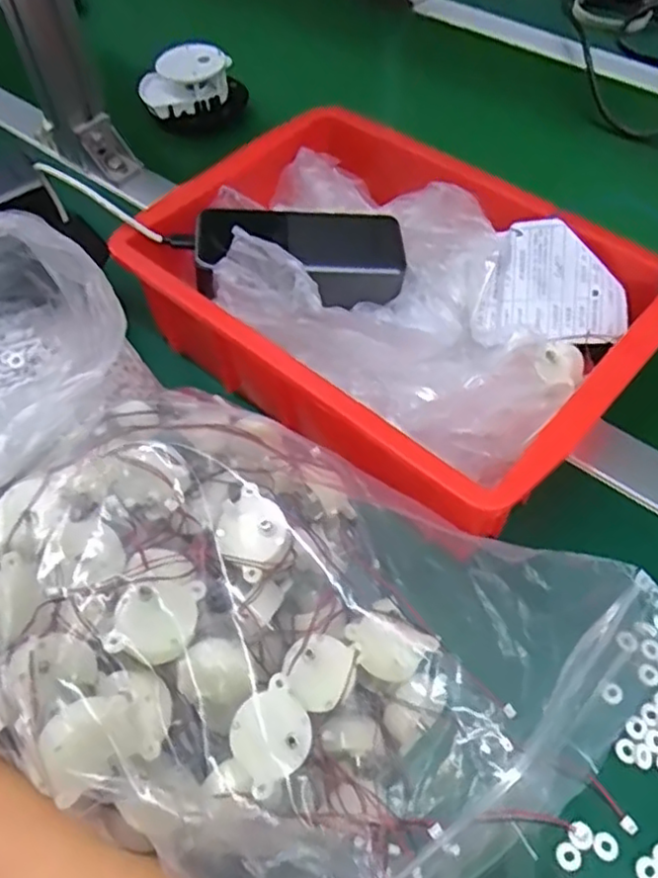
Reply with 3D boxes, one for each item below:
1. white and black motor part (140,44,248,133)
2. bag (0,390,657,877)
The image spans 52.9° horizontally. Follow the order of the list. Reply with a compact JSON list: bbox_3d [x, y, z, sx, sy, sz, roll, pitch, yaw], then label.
[{"bbox_3d":[-0.123,-0.322,0.617,0.095,0.070,0.052,-19,55,-9],"label":"white and black motor part"},{"bbox_3d":[-0.023,0.090,0.299,0.321,0.118,0.189,21,59,18],"label":"bag"}]

